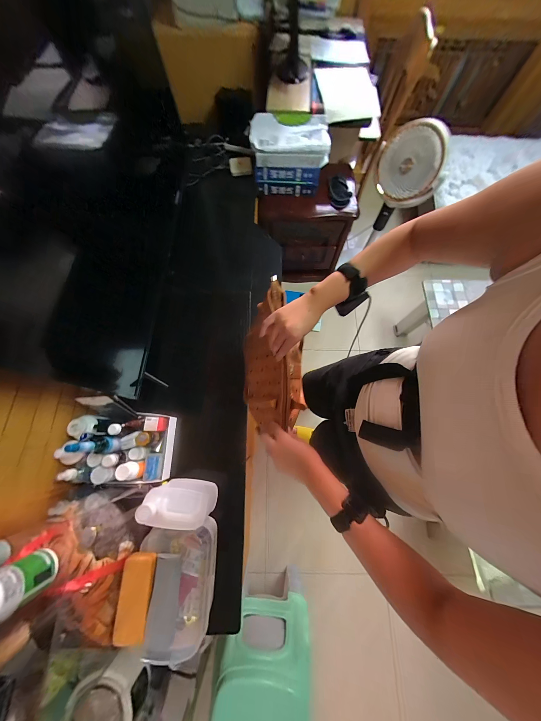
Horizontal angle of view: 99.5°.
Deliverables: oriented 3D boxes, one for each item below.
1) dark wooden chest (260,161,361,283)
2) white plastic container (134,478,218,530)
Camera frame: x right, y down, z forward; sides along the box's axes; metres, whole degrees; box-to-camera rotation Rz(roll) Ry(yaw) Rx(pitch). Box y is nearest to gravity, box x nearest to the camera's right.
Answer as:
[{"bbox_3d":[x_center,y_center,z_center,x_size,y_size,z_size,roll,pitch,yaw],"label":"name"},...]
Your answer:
[{"bbox_3d":[0.205,-0.874,1.464,0.538,0.584,0.429,0,71,-2],"label":"dark wooden chest"},{"bbox_3d":[-0.239,0.385,0.619,0.173,0.164,0.092,12,71,2],"label":"white plastic container"}]

